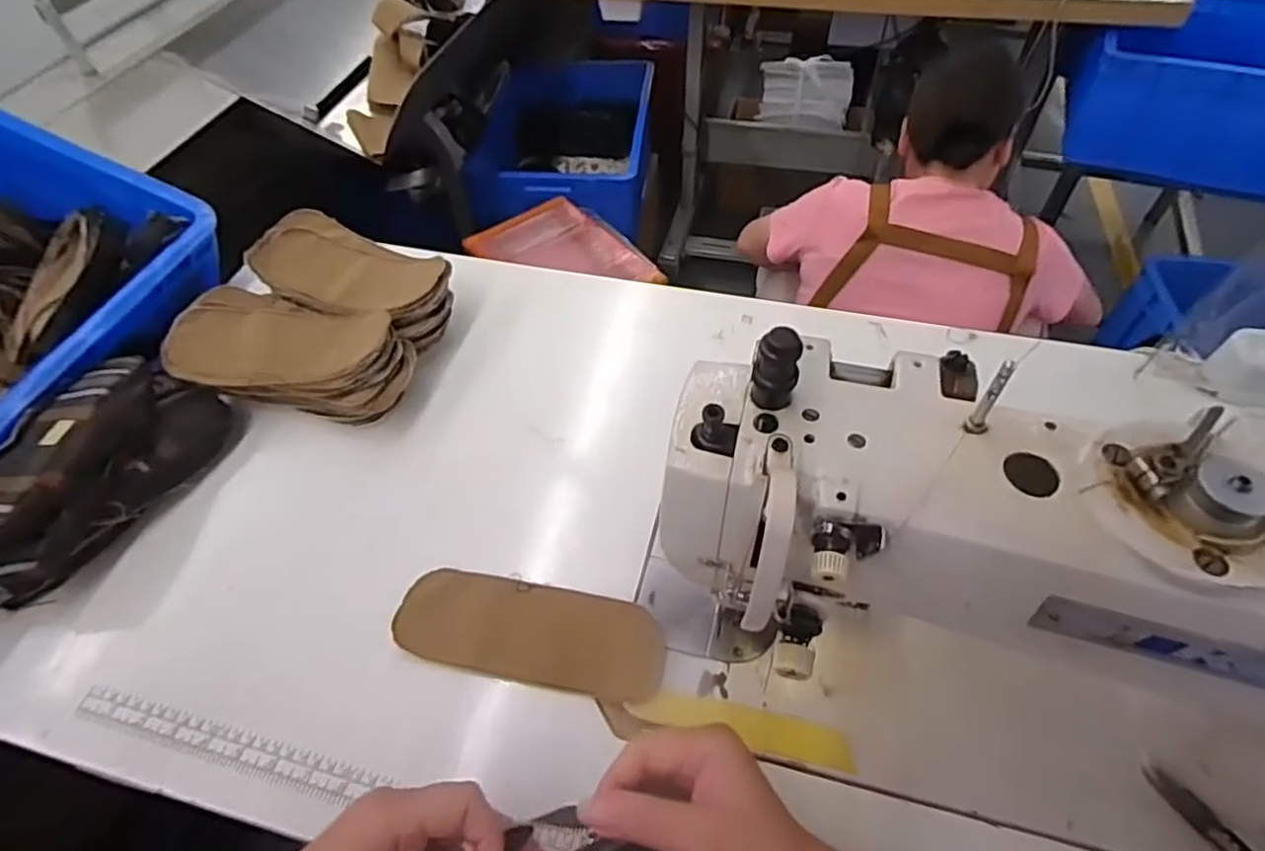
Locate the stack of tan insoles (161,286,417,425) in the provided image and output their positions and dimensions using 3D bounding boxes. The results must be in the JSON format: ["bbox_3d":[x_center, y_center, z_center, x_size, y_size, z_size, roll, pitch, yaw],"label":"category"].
[{"bbox_3d":[-0.298,-0.067,0.593,0.202,0.052,0.103,6,53,7],"label":"stack of tan insoles"}]

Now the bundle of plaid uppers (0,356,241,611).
[{"bbox_3d":[-0.438,0.040,0.515,0.102,0.074,0.224,19,55,16],"label":"bundle of plaid uppers"}]

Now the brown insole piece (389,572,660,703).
[{"bbox_3d":[-0.072,0.145,0.466,0.187,0.008,0.066,9,60,8],"label":"brown insole piece"}]

